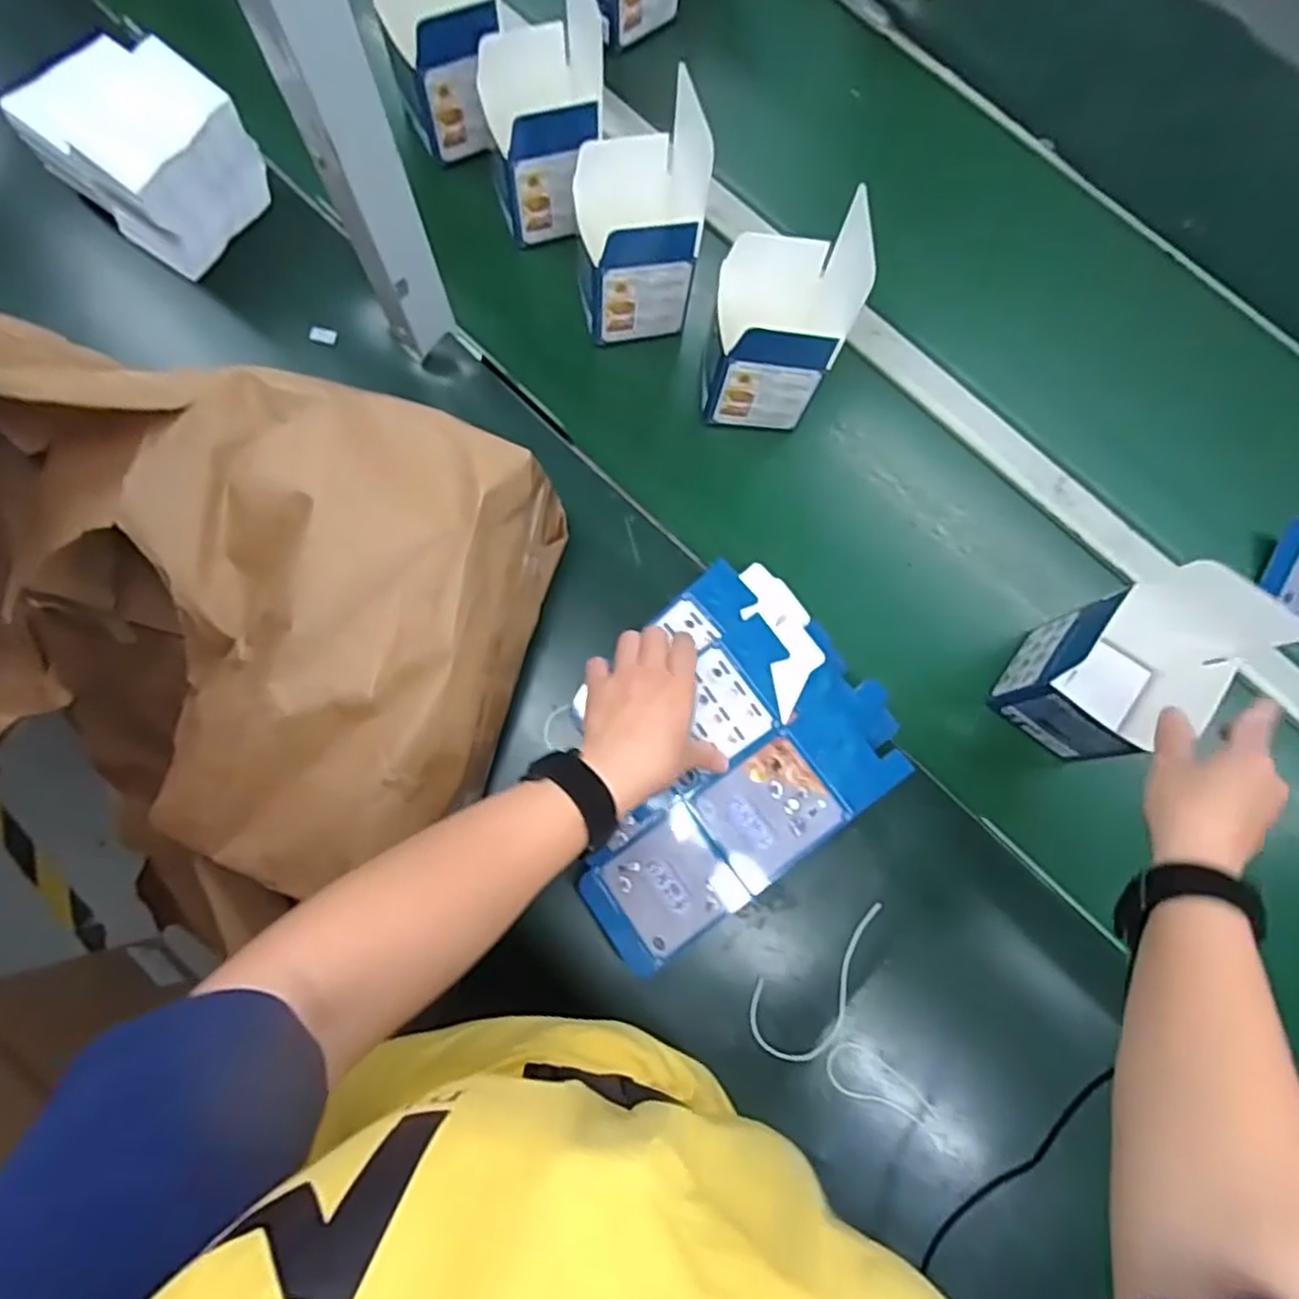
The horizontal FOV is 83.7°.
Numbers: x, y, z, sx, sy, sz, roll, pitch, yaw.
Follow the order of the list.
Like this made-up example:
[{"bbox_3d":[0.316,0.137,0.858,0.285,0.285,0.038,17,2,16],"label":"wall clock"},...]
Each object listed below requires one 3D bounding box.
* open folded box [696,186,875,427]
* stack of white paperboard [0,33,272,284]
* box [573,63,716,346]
[{"bbox_3d":[0.096,-0.263,0.555,0.105,0.172,0.109,6,77,2],"label":"open folded box"},{"bbox_3d":[-0.407,-0.403,0.583,0.171,0.115,0.113,37,80,8],"label":"stack of white paperboard"},{"bbox_3d":[-0.009,-0.336,0.578,0.101,0.146,0.101,-5,77,-1],"label":"box"}]

